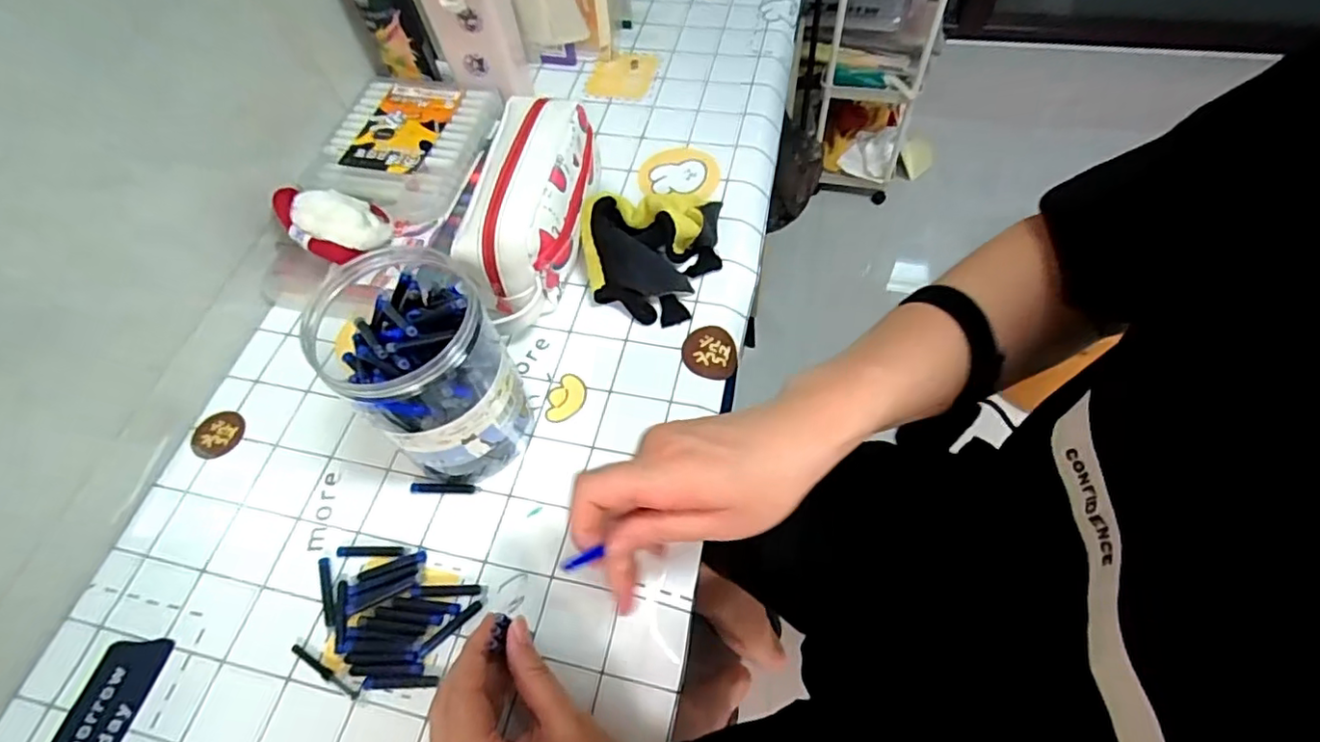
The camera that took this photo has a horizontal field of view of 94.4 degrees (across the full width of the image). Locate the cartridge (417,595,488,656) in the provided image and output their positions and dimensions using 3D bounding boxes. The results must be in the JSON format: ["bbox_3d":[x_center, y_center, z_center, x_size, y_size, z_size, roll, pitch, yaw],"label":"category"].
[{"bbox_3d":[-0.134,0.164,0.394,0.051,0.004,0.007,-38,64,-17],"label":"cartridge"}]

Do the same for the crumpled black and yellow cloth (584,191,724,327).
[{"bbox_3d":[-0.009,-0.105,0.523,0.113,0.046,0.123,9,60,9],"label":"crumpled black and yellow cloth"}]

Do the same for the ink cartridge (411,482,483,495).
[{"bbox_3d":[-0.157,0.086,0.445,0.050,0.005,0.007,0,59,4],"label":"ink cartridge"}]

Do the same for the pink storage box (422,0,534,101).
[{"bbox_3d":[-0.176,-0.339,0.581,0.087,0.154,0.076,-12,61,0],"label":"pink storage box"}]

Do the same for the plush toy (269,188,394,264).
[{"bbox_3d":[-0.282,-0.126,0.510,0.098,0.040,0.054,18,65,16],"label":"plush toy"}]

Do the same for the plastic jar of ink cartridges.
[{"bbox_3d":[-0.150,0.004,0.412,0.098,0.145,0.100,-2,59,3],"label":"plastic jar of ink cartridges"}]

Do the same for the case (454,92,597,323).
[{"bbox_3d":[-0.107,-0.132,0.515,0.080,0.099,0.200,6,60,7],"label":"case"}]

